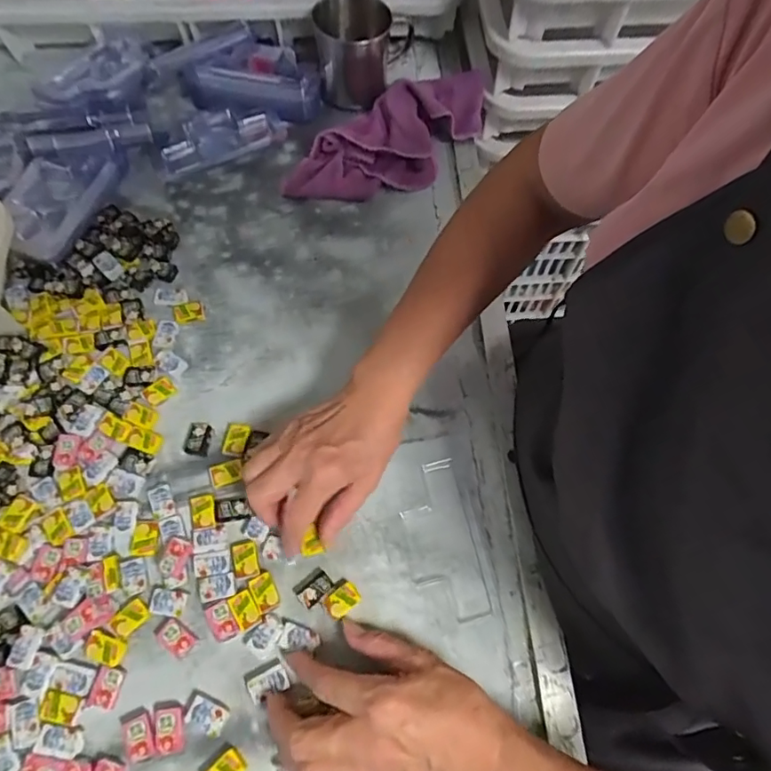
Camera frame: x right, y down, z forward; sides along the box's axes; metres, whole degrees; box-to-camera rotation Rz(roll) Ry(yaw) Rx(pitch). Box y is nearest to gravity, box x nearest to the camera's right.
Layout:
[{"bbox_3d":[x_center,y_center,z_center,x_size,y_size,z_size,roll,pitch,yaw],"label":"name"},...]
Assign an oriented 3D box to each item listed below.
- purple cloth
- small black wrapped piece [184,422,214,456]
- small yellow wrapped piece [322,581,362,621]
[{"bbox_3d":[0.010,-0.262,0.558,0.111,0.042,0.244,40,71,14],"label":"purple cloth"},{"bbox_3d":[-0.155,0.044,0.435,0.021,0.008,0.026,6,67,1],"label":"small black wrapped piece"},{"bbox_3d":[-0.032,0.159,0.391,0.025,0.008,0.019,-35,72,-15],"label":"small yellow wrapped piece"}]

